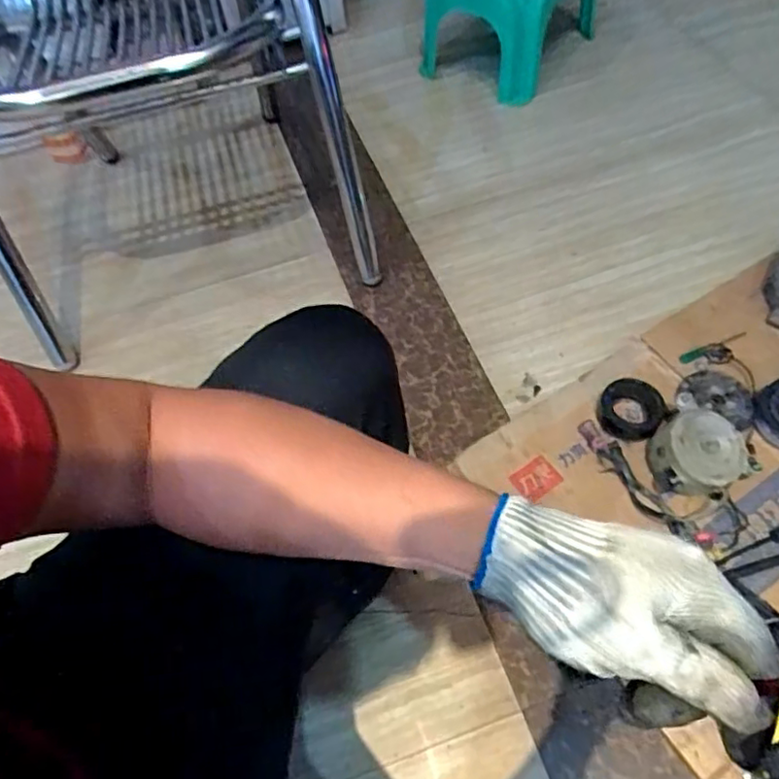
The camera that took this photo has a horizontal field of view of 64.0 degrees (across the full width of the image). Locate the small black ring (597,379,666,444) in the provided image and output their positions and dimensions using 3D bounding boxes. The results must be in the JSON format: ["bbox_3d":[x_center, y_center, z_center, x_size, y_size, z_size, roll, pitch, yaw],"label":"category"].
[{"bbox_3d":[0.343,0.028,0.885,0.087,0.029,0.097,19,61,17],"label":"small black ring"}]

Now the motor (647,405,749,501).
[{"bbox_3d":[0.394,0.094,0.808,0.116,0.062,0.130,36,68,22],"label":"motor"}]

